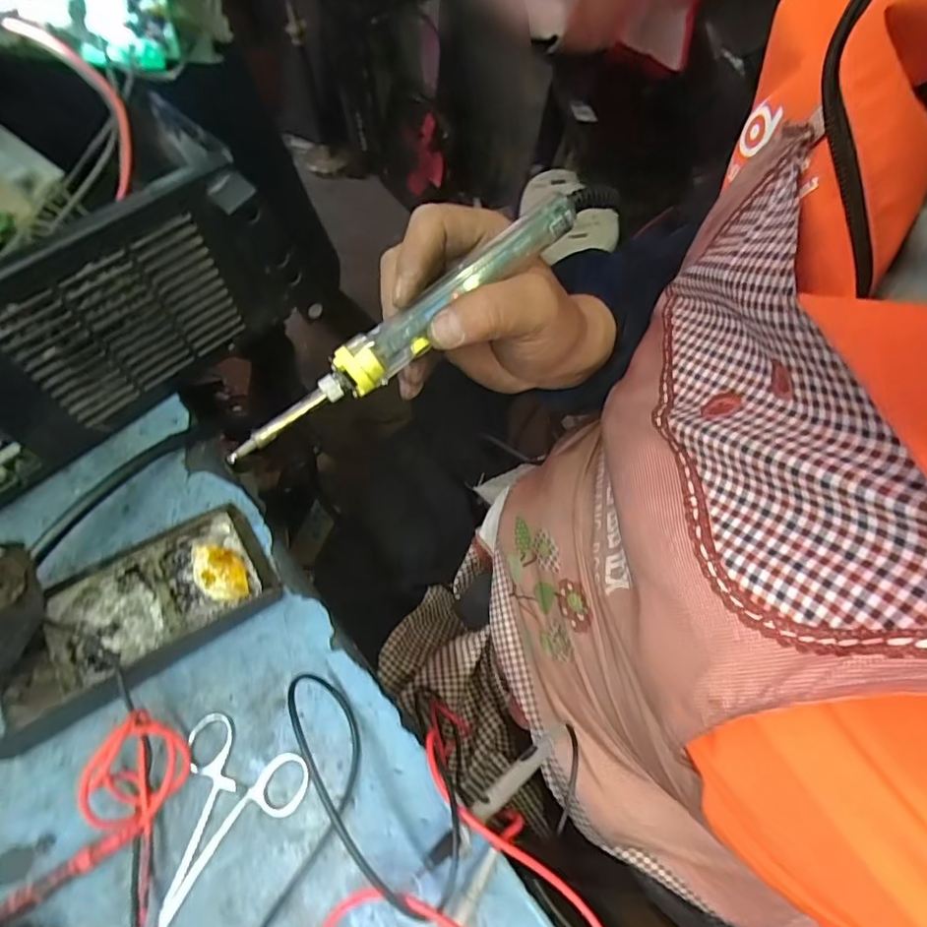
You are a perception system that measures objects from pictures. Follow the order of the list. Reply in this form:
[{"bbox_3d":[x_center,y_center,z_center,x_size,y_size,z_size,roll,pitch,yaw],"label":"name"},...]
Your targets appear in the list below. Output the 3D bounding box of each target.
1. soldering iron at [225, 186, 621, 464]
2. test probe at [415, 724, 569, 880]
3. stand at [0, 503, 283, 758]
[{"bbox_3d":[-0.018,-0.074,0.282,0.232,0.018,0.019,-38,67,-4],"label":"soldering iron"},{"bbox_3d":[0.022,0.175,0.297,0.125,0.007,0.012,-14,55,-49],"label":"test probe"},{"bbox_3d":[-0.196,0.073,0.284,0.163,0.108,0.066,-31,66,-13],"label":"stand"}]

